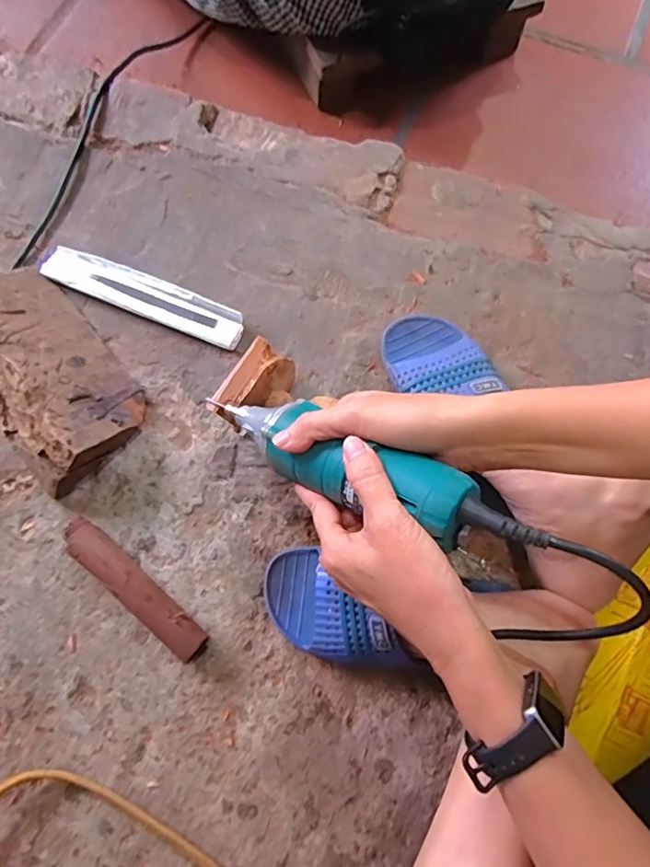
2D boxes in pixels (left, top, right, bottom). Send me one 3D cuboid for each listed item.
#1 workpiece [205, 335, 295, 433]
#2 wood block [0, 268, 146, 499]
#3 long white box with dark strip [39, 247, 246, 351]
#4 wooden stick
[{"bbox_3d":[-0.061,-0.039,0.457,0.037,0.043,0.077,36,75,9],"label":"workpiece"},{"bbox_3d":[-0.265,-0.059,0.502,0.119,0.051,0.209,-39,77,-10],"label":"wood block"},{"bbox_3d":[-0.182,-0.139,0.546,0.213,0.016,0.042,22,75,7],"label":"long white box with dark strip"},{"bbox_3d":[-0.163,0.131,0.460,0.155,0.029,0.028,38,78,11],"label":"wooden stick"}]

